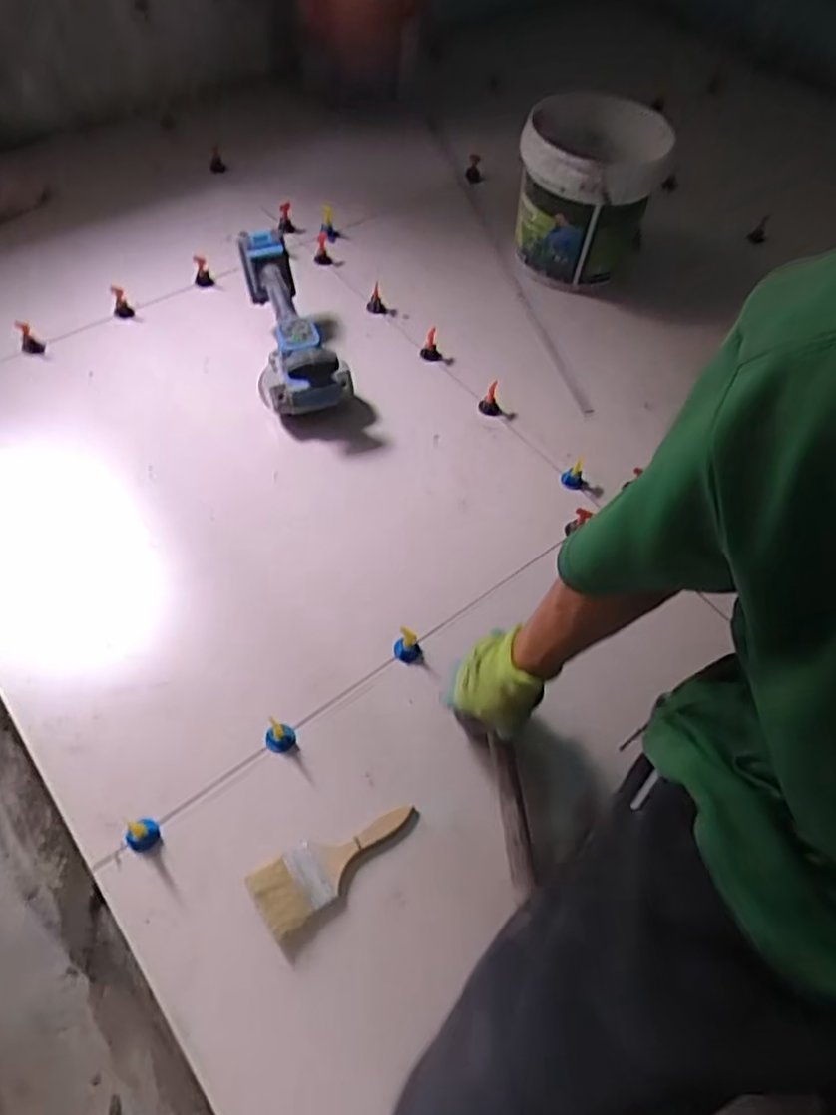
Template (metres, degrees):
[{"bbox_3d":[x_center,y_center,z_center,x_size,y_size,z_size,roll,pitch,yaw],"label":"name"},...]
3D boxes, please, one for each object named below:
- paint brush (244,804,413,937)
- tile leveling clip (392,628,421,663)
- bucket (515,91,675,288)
[{"bbox_3d":[-0.085,0.314,0.733,0.179,0.018,0.065,-28,63,-21],"label":"paint brush"},{"bbox_3d":[-0.012,0.109,0.851,0.034,0.039,0.029,23,58,11],"label":"tile leveling clip"},{"bbox_3d":[0.265,-0.572,1.147,0.216,0.302,0.200,2,56,-3],"label":"bucket"}]

